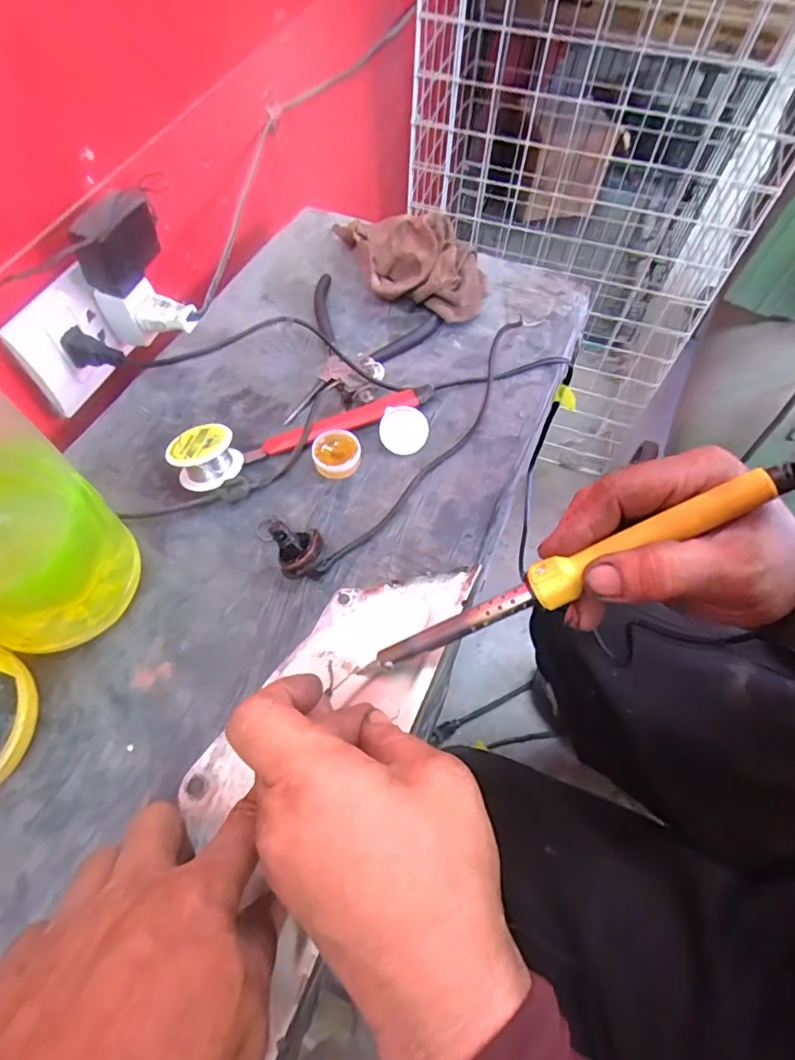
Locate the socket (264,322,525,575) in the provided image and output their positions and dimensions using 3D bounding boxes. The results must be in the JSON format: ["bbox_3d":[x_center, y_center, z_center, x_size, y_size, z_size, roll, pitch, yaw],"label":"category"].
[{"bbox_3d":[0.018,-0.068,0.372,0.268,0.033,0.058,-40,68,-21],"label":"socket"}]

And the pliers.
[{"bbox_3d":[-0.048,-0.144,0.425,0.113,0.021,0.146,24,62,12],"label":"pliers"}]

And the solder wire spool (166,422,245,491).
[{"bbox_3d":[-0.129,-0.048,0.360,0.038,0.028,0.042,33,64,16],"label":"solder wire spool"}]

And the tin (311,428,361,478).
[{"bbox_3d":[-0.043,-0.053,0.374,0.033,0.016,0.032,1,60,-1],"label":"tin"}]

